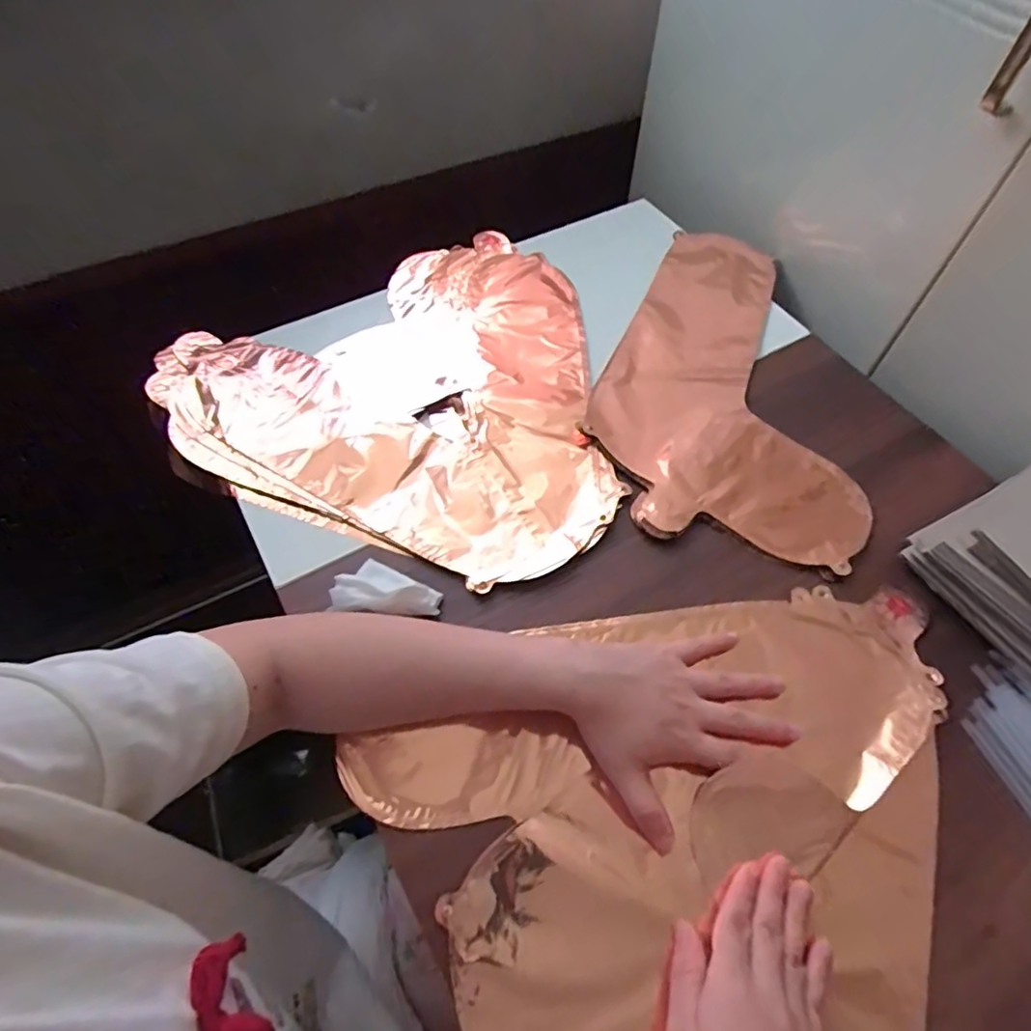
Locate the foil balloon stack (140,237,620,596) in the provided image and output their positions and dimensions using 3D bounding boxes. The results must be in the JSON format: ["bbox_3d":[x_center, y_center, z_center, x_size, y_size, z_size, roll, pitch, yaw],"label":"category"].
[{"bbox_3d":[-0.075,-0.102,0.553,0.395,0.018,0.381,-31,63,-18],"label":"foil balloon stack"}]

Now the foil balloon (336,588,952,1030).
[{"bbox_3d":[0.128,0.221,0.361,0.396,0.012,0.345,-17,60,-10],"label":"foil balloon"}]

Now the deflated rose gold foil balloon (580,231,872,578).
[{"bbox_3d":[0.179,-0.145,0.585,0.213,0.008,0.420,1,58,0],"label":"deflated rose gold foil balloon"}]

